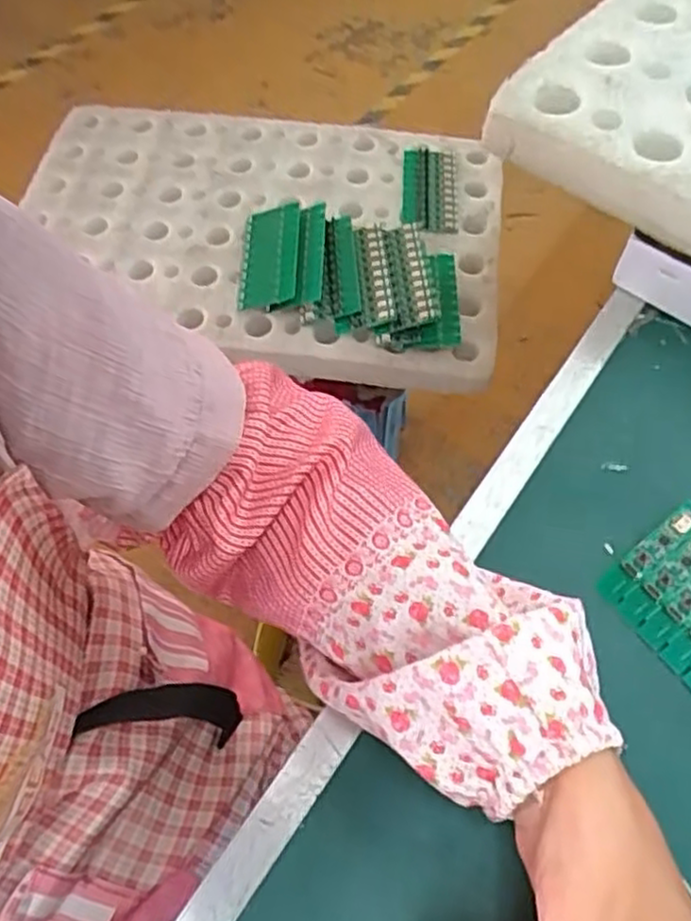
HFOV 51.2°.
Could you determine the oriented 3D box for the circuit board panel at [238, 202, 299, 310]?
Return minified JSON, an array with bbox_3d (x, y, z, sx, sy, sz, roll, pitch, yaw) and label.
[{"bbox_3d":[-0.080,-0.215,0.752,0.061,0.009,0.133,-7,60,16],"label":"circuit board panel"}]

